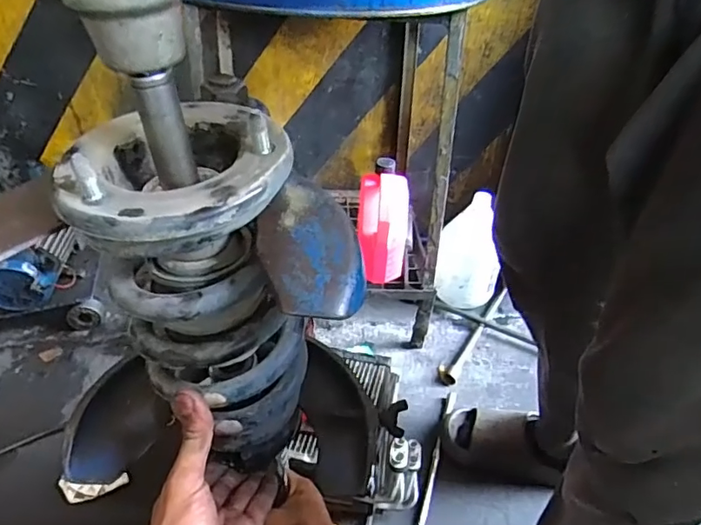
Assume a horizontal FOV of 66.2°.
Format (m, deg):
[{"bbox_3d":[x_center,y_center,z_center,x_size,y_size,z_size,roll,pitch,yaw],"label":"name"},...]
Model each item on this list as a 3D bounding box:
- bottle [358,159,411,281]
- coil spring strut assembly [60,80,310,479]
[{"bbox_3d":[0.067,-0.085,1.094,0.088,0.252,0.101,-1,3,-39],"label":"bottle"},{"bbox_3d":[-0.086,0.033,0.386,0.122,0.301,0.120,0,39,8],"label":"coil spring strut assembly"}]

